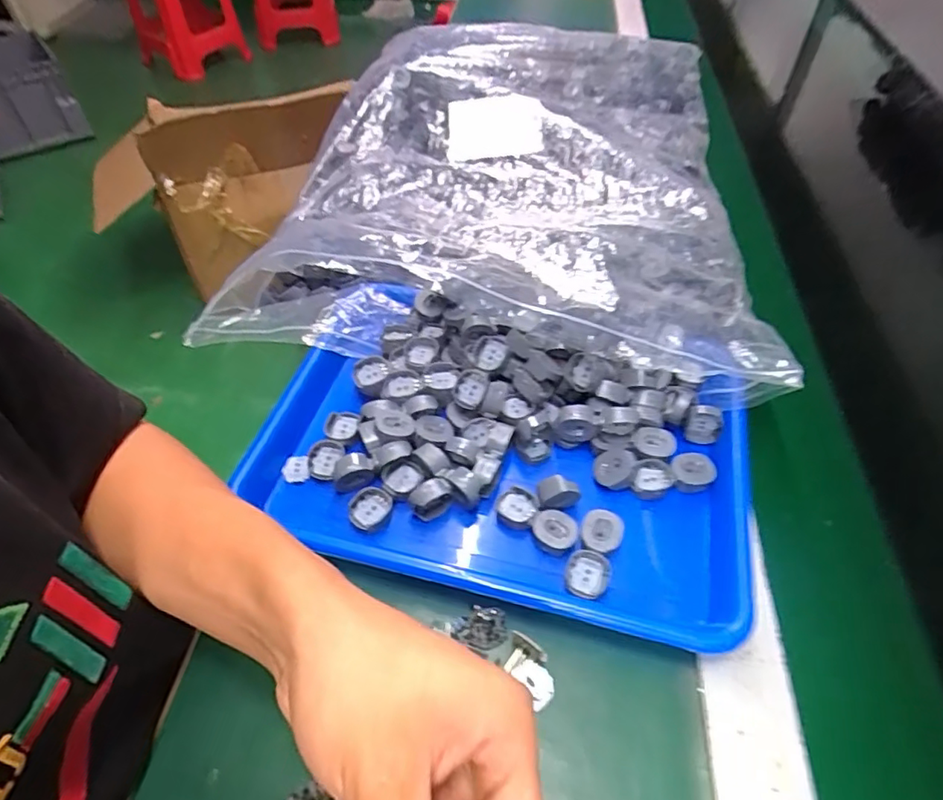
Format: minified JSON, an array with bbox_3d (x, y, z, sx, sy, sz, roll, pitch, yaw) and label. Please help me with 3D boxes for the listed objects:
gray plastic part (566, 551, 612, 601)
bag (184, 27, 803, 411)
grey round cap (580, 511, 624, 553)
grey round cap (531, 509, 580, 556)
[{"bbox_3d":[0.073,0.109,0.359,0.026,0.009,0.027,9,51,7],"label":"gray plastic part"},{"bbox_3d":[0.045,-0.259,0.592,0.438,0.084,0.566,8,50,6],"label":"bag"},{"bbox_3d":[0.084,0.085,0.372,0.027,0.010,0.027,0,50,0],"label":"grey round cap"},{"bbox_3d":[0.054,0.085,0.375,0.029,0.010,0.027,33,57,24],"label":"grey round cap"}]

